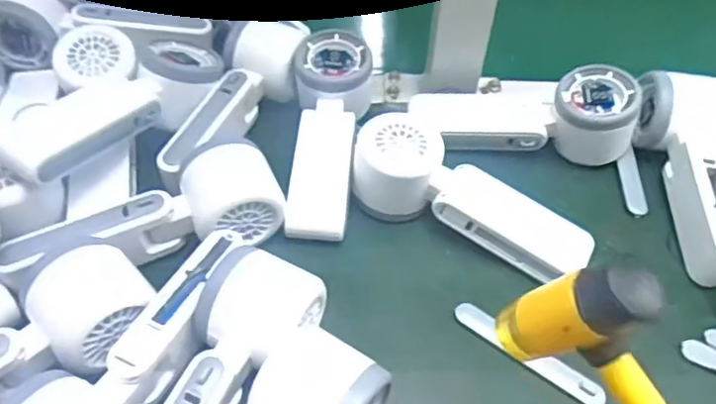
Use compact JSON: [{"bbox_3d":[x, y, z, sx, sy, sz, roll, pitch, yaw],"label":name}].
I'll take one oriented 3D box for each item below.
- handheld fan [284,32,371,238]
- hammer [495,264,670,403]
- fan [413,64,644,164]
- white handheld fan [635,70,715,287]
[{"bbox_3d":[-0.023,-0.048,0.451,0.059,0.048,0.172,5,63,0],"label":"handheld fan"},{"bbox_3d":[0.112,0.095,0.205,0.021,0.056,0.160,-31,83,-27],"label":"hammer"},{"bbox_3d":[0.126,-0.064,0.458,0.165,0.062,0.073,1,49,-3],"label":"fan"},{"bbox_3d":[0.241,-0.019,0.431,0.055,0.050,0.156,5,62,0],"label":"white handheld fan"}]

